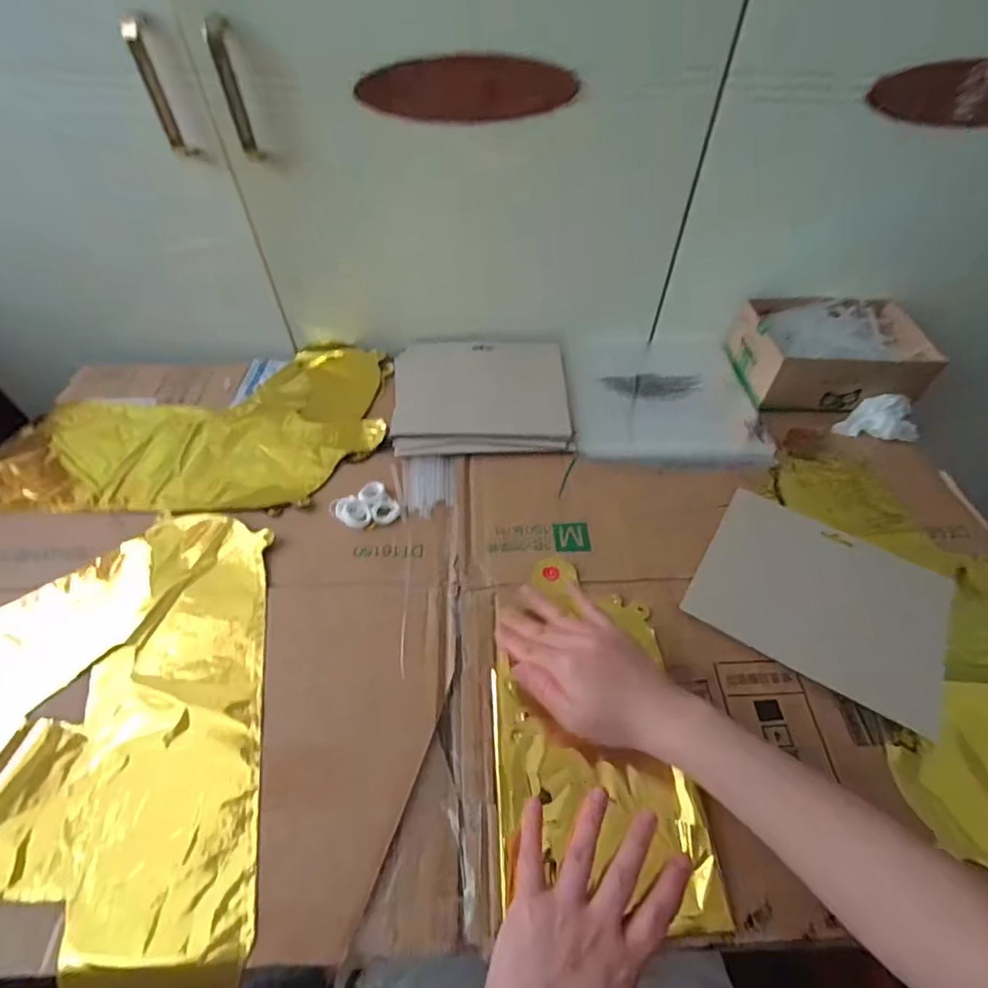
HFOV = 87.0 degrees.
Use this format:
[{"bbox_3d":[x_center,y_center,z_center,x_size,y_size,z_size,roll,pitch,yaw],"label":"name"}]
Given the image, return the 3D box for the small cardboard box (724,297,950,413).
[{"bbox_3d":[0.396,-0.168,0.622,0.191,0.065,0.133,0,52,-1],"label":"small cardboard box"}]

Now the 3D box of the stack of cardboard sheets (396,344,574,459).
[{"bbox_3d":[-0.014,-0.116,0.599,0.193,0.016,0.170,-1,52,-2],"label":"stack of cardboard sheets"}]

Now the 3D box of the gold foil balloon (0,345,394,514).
[{"bbox_3d":[-0.325,-0.082,0.585,0.393,0.021,0.255,0,52,-1],"label":"gold foil balloon"}]

